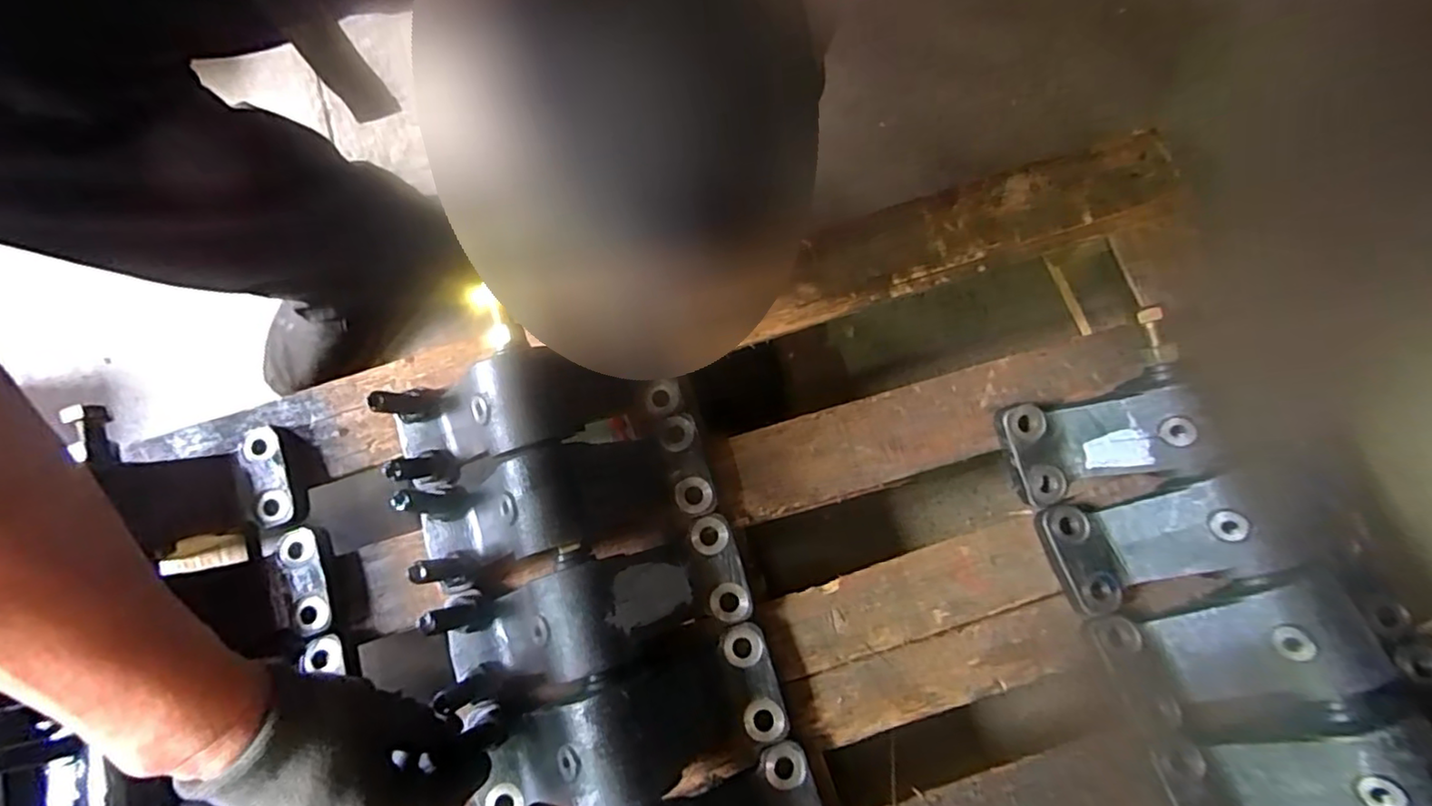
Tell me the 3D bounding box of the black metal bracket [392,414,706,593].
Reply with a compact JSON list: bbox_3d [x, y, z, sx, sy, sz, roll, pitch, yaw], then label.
[{"bbox_3d":[-0.115,0.071,0.451,0.219,0.080,0.084,-16,75,-2],"label":"black metal bracket"}]

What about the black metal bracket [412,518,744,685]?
[{"bbox_3d":[-0.086,0.146,0.435,0.220,0.086,0.075,-16,75,-11],"label":"black metal bracket"}]

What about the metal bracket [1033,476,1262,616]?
[{"bbox_3d":[0.307,0.100,0.441,0.101,0.081,0.084,-23,75,-4],"label":"metal bracket"}]

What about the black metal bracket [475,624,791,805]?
[{"bbox_3d":[-0.065,0.227,0.410,0.225,0.077,0.084,-18,75,-3],"label":"black metal bracket"}]

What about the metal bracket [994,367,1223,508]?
[{"bbox_3d":[0.291,0.026,0.460,0.113,0.083,0.080,-11,75,-1],"label":"metal bracket"}]

